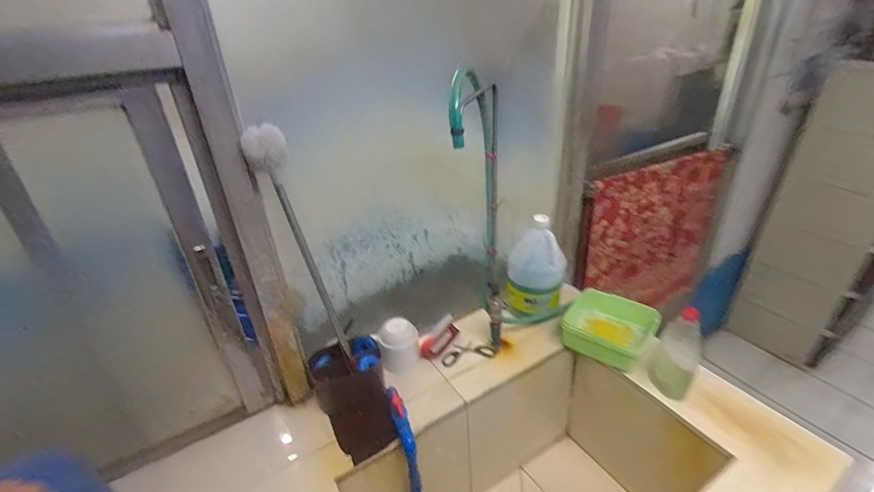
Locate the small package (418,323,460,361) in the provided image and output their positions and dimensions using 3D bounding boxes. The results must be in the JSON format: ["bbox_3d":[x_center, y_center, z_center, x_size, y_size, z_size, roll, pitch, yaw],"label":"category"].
[{"bbox_3d":[0.004,0.248,1.107,0.043,0.038,0.131,17,35,31],"label":"small package"}]

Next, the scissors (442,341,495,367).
[{"bbox_3d":[0.077,0.277,1.101,0.137,0.013,0.072,-8,30,-9],"label":"scissors"}]

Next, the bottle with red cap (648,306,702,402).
[{"bbox_3d":[0.523,0.225,0.926,0.081,0.198,0.101,16,35,29],"label":"bottle with red cap"}]

